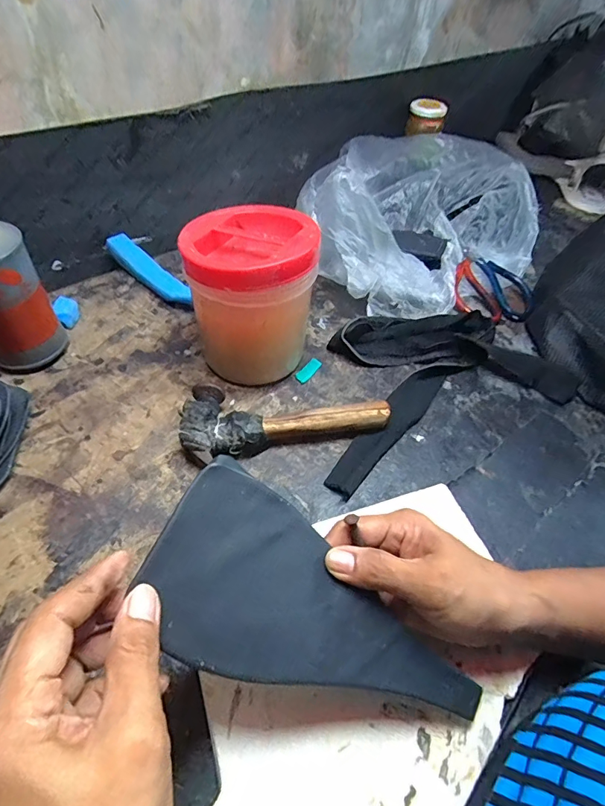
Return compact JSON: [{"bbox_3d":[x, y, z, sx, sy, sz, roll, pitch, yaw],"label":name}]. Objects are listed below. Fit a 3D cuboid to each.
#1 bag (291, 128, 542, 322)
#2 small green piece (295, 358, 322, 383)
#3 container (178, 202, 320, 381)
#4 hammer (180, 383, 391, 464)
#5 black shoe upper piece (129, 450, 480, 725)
[{"bbox_3d":[0.160,-0.255,0.580,0.307,0.127,0.322,-1,50,-5],"label":"bag"},{"bbox_3d":[0.008,-0.036,0.467,0.014,0.004,0.035,34,56,22],"label":"small green piece"},{"bbox_3d":[-0.048,-0.101,0.426,0.115,0.146,0.114,-7,51,-10],"label":"container"},{"bbox_3d":[-0.016,0.010,0.409,0.188,0.035,0.072,-9,52,-12],"label":"hammer"},{"bbox_3d":[0.011,0.120,0.234,0.196,0.006,0.087,36,62,-8],"label":"black shoe upper piece"}]

